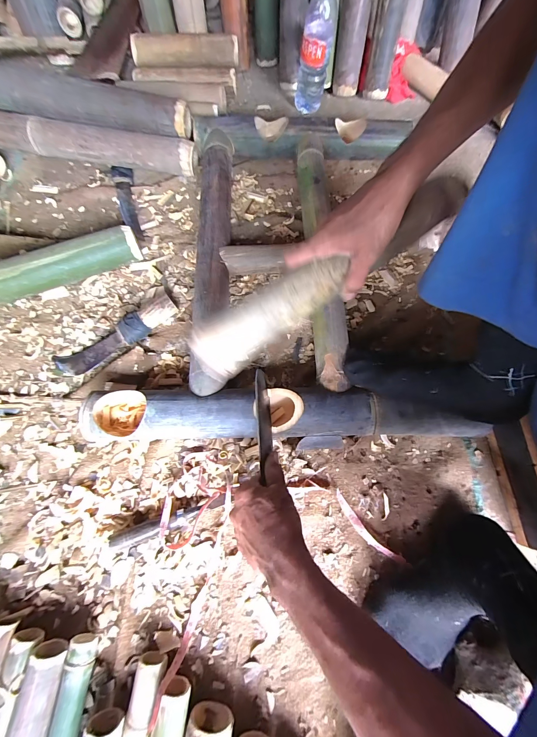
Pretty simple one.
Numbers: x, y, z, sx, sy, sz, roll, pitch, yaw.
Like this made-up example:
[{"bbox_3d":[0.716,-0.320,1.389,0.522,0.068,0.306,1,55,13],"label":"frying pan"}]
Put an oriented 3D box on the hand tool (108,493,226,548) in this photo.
[{"bbox_3d":[-0.147,0.228,0.439,0.168,0.028,0.022,-18,72,-7],"label":"hand tool"}]

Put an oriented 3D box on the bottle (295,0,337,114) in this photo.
[{"bbox_3d":[0.112,-0.760,0.700,0.077,0.237,0.062,11,71,3],"label":"bottle"}]

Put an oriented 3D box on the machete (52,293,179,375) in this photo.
[{"bbox_3d":[-0.277,-0.061,0.530,0.237,0.043,0.060,-31,74,-11],"label":"machete"}]

